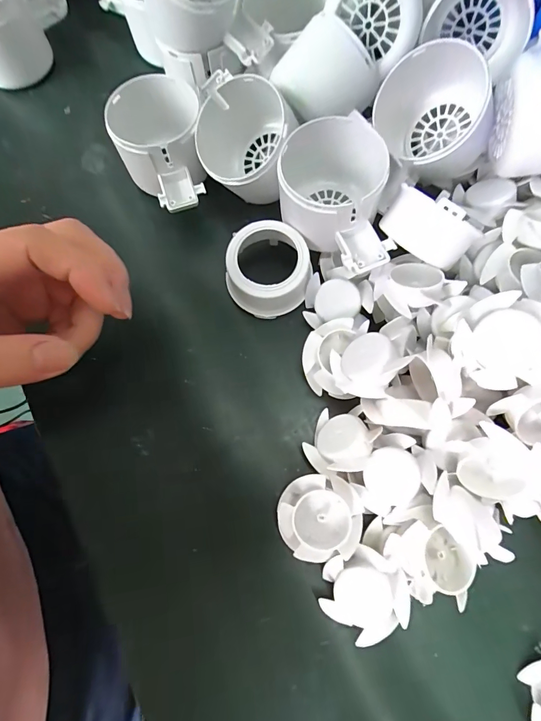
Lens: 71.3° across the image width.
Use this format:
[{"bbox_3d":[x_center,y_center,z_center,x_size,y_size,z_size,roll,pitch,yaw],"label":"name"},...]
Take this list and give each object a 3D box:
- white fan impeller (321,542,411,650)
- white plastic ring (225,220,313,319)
[{"bbox_3d":[0.047,0.113,0.185,0.040,0.016,0.040,-1,84,14],"label":"white fan impeller"},{"bbox_3d":[-0.002,-0.054,0.231,0.049,0.035,0.047,-1,72,2],"label":"white plastic ring"}]

